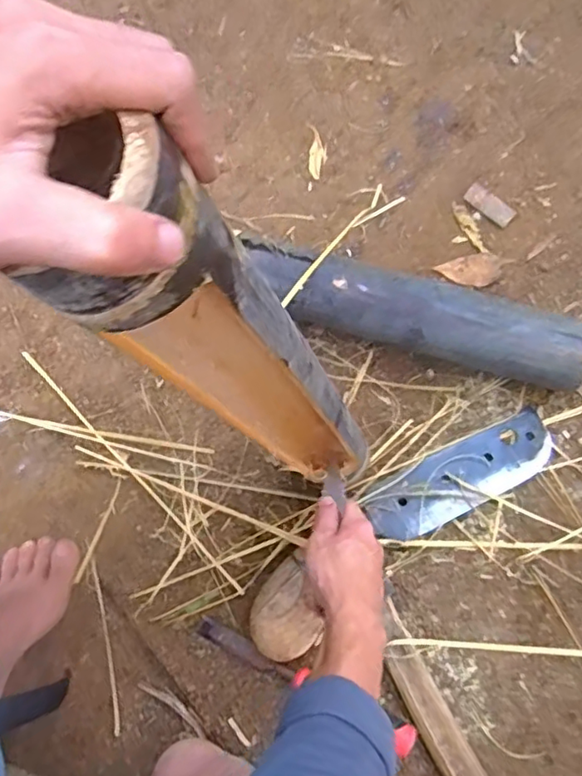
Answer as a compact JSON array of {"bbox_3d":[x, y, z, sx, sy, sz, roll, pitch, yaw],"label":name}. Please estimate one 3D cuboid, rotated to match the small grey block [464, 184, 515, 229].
[{"bbox_3d":[0.251,-0.231,0.744,0.065,0.004,0.031,42,82,11],"label":"small grey block"}]

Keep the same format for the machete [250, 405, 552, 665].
[{"bbox_3d":[0.116,0.138,0.617,0.382,0.033,0.088,-35,77,-5],"label":"machete"}]

